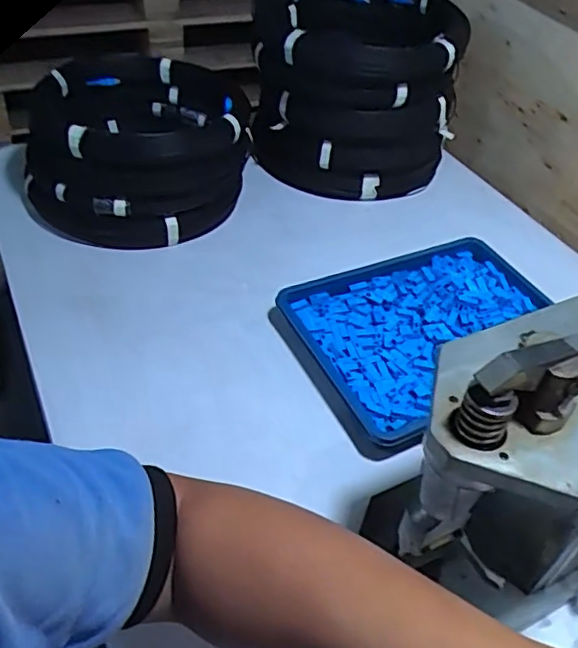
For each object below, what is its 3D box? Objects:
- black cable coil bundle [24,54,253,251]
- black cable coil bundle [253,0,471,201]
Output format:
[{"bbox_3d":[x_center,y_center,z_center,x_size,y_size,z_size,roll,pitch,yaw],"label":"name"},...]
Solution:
[{"bbox_3d":[-0.214,-0.241,0.853,0.282,0.164,0.273,-12,47,-18],"label":"black cable coil bundle"},{"bbox_3d":[0.111,-0.362,0.960,0.280,0.266,0.305,13,44,7],"label":"black cable coil bundle"}]

